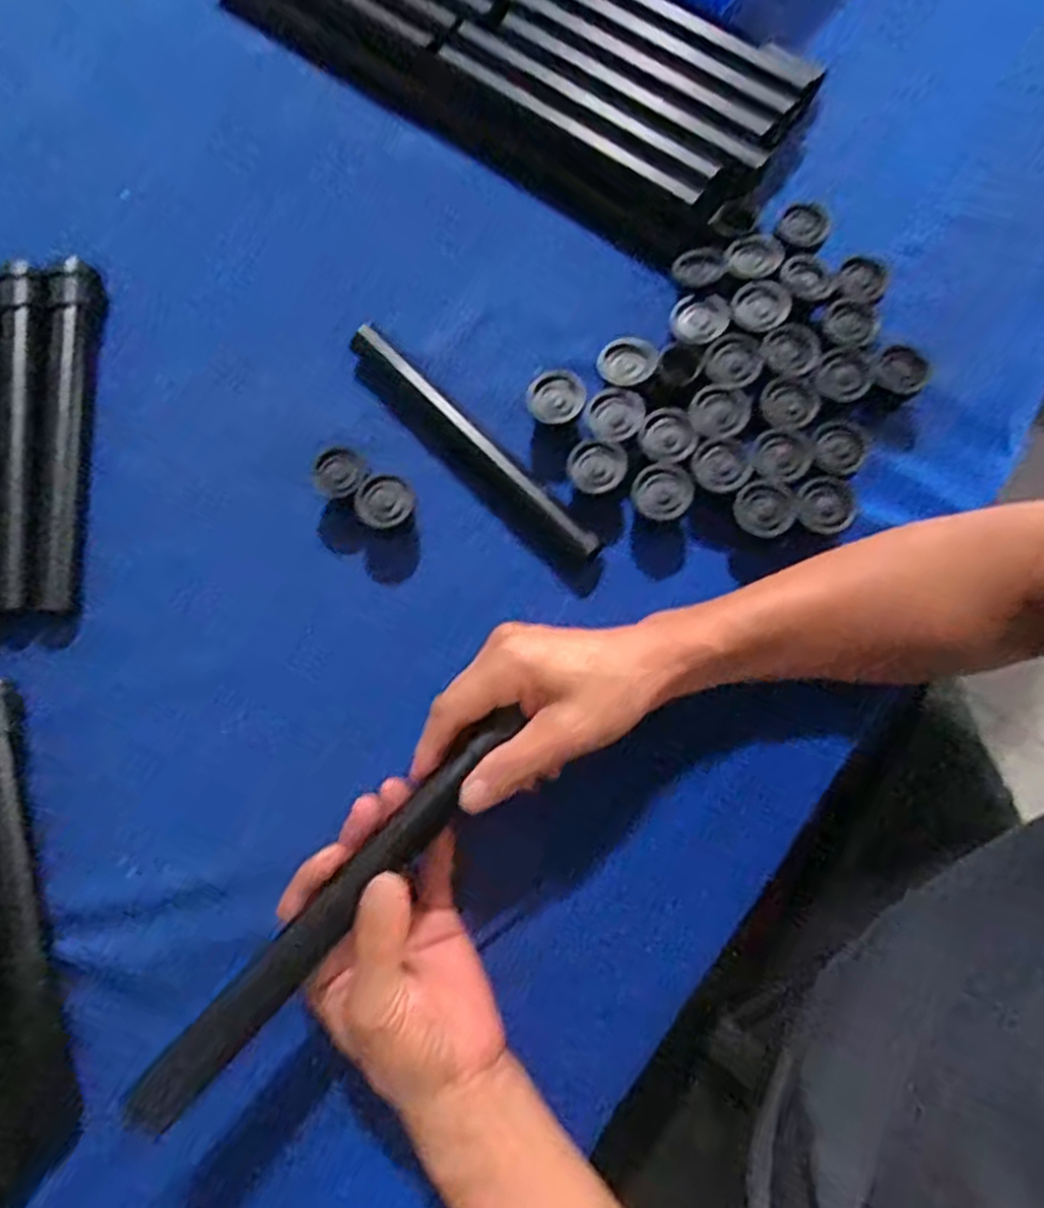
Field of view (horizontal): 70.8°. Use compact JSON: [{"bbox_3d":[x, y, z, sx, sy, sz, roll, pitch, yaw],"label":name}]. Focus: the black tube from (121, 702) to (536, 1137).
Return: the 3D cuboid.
[{"bbox_3d":[-0.097,0.157,0.376,0.024,0.022,0.265,42,84,12],"label":"black tube"}]

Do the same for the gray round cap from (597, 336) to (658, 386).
[{"bbox_3d":[0.068,-0.156,0.474,0.034,0.007,0.039,32,78,10],"label":"gray round cap"}]

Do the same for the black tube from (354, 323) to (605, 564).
[{"bbox_3d":[-0.033,-0.107,0.485,0.018,0.024,0.219,-44,78,-9],"label":"black tube"}]

